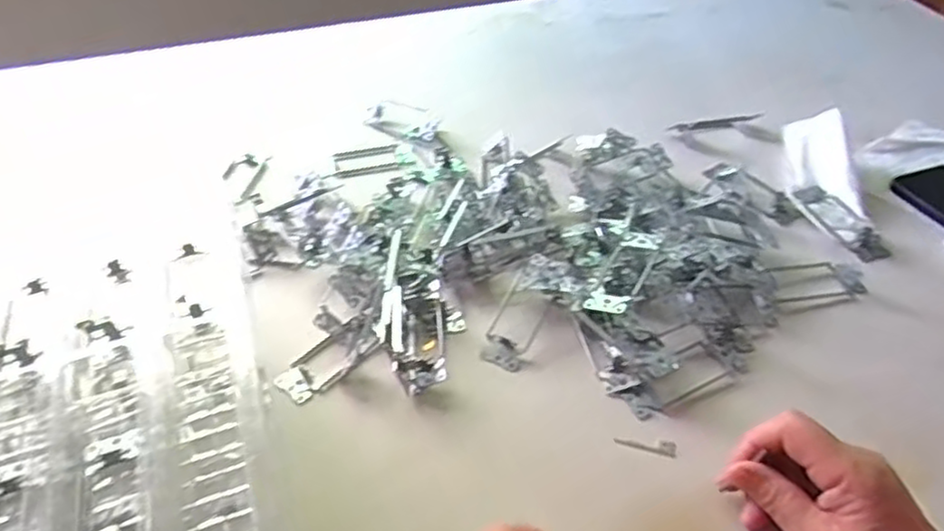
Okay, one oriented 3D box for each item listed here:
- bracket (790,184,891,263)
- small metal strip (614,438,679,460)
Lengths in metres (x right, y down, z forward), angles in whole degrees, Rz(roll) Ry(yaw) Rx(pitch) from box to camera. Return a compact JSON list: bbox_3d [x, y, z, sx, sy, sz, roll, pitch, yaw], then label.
[{"bbox_3d":[0.354,-0.047,0.672,0.038,0.019,0.115,-15,45,-15],"label":"bracket"},{"bbox_3d":[0.126,0.129,0.502,0.043,0.005,0.012,11,45,16],"label":"small metal strip"}]

